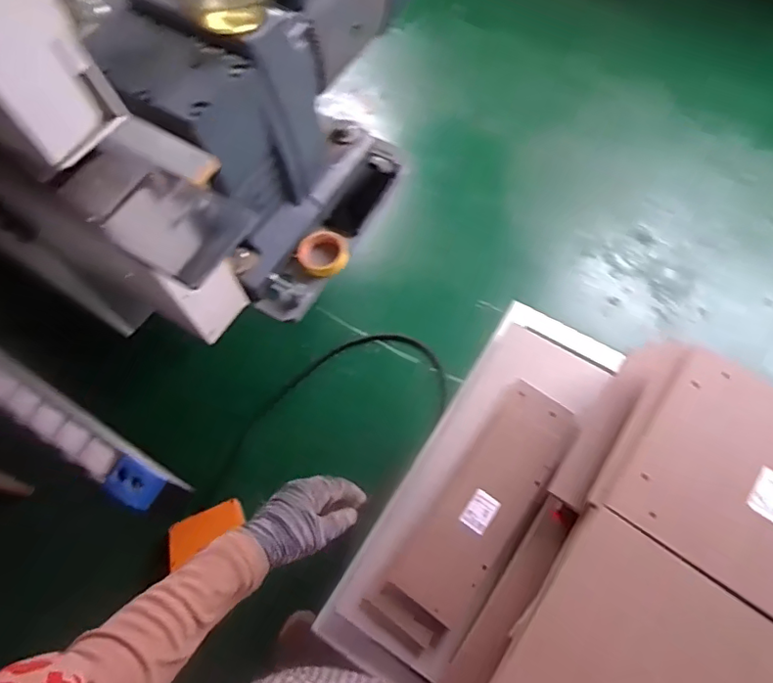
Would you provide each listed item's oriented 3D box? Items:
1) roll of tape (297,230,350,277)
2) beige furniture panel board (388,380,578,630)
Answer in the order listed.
[{"bbox_3d":[-0.125,-0.174,1.102,0.092,0.038,0.091,30,71,15],"label":"roll of tape"},{"bbox_3d":[0.165,0.258,0.901,0.132,0.021,0.387,30,80,20],"label":"beige furniture panel board"}]

